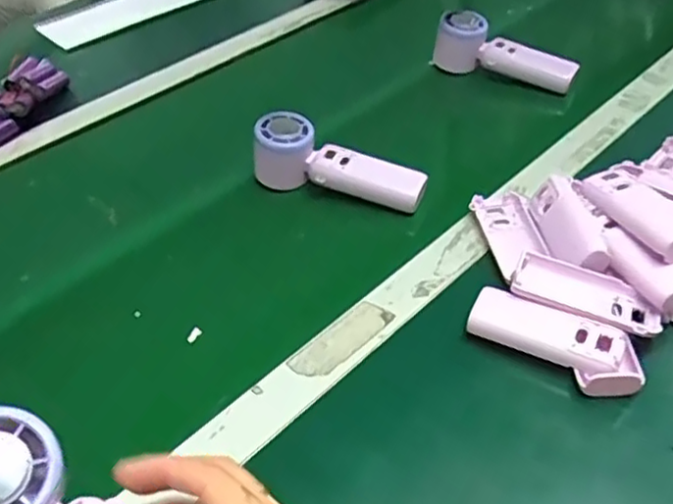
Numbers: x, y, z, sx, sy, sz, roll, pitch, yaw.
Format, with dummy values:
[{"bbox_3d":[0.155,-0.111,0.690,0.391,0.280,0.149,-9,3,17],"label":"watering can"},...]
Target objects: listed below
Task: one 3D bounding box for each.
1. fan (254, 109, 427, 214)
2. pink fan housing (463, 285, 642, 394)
[{"bbox_3d":[0.002,-0.085,0.637,0.161,0.053,0.046,12,45,18],"label":"fan"},{"bbox_3d":[0.155,0.066,0.486,0.119,0.031,0.043,18,47,24],"label":"pink fan housing"}]

